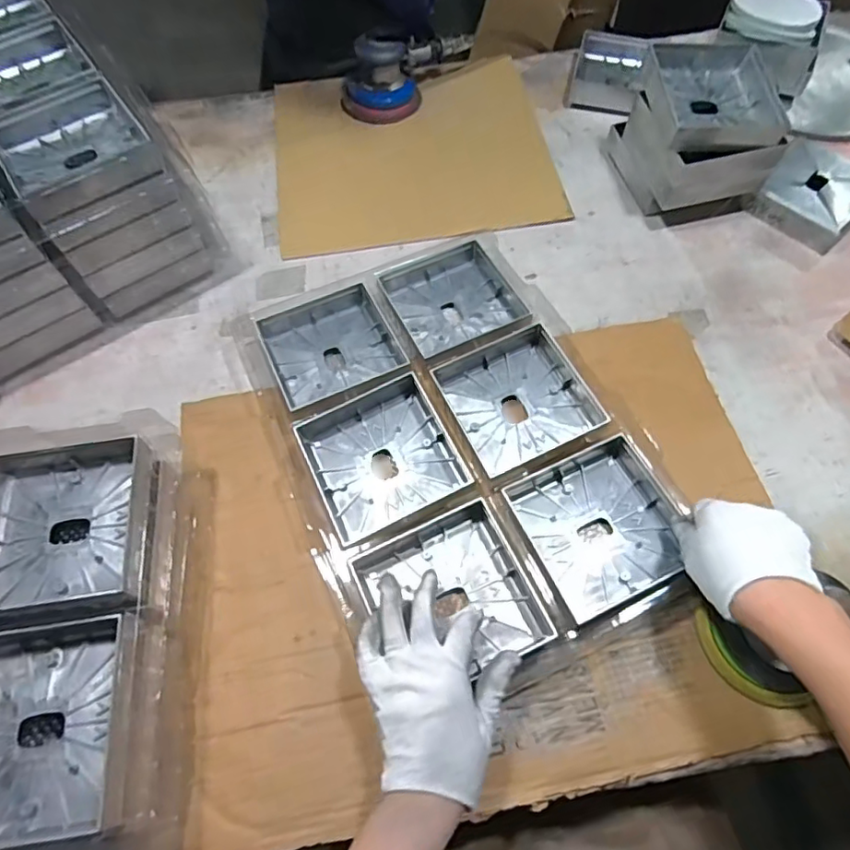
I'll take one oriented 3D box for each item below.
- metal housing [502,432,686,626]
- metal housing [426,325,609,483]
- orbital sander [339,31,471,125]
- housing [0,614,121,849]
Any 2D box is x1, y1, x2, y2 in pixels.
[{"bbox_3d":[0.160,0.088,0.519,0.123,0.034,0.135,-23,63,-10],"label":"metal housing"},{"bbox_3d":[0.094,-0.031,0.590,0.125,0.041,0.133,-23,63,-10],"label":"metal housing"},{"bbox_3d":[-0.026,-0.538,0.871,0.205,0.092,0.107,-8,62,-2],"label":"orbital sander"},{"bbox_3d":[-0.281,0.212,0.399,0.134,0.047,0.141,-9,62,-3],"label":"housing"}]

